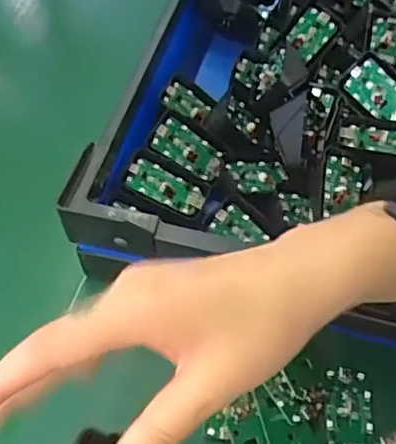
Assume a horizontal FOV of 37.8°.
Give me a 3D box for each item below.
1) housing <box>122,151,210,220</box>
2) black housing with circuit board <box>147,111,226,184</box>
[{"bbox_3d":[-0.026,-0.030,0.465,0.068,0.006,0.043,26,55,-1],"label":"housing"},{"bbox_3d":[-0.010,-0.061,0.486,0.066,0.009,0.038,33,77,-7],"label":"black housing with circuit board"}]

